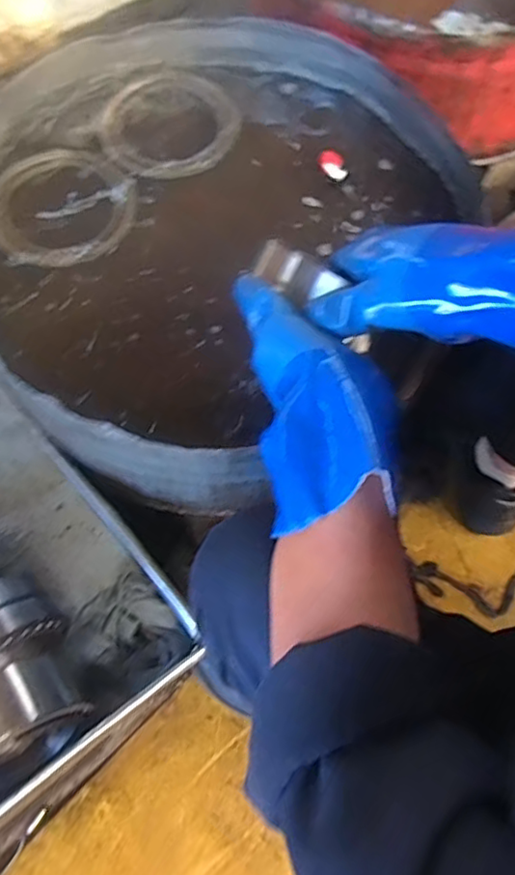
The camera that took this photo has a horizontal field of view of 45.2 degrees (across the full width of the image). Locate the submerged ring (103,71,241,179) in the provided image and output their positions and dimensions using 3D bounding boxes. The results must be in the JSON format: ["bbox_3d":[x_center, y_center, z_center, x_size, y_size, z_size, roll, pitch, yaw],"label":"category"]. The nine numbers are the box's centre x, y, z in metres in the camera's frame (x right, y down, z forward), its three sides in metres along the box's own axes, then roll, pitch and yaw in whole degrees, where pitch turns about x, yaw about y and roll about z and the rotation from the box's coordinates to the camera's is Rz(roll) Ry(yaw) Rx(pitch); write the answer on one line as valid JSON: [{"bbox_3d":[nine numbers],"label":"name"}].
[{"bbox_3d":[-0.106,-0.388,0.765,0.165,0.012,0.169,1,65,-2],"label":"submerged ring"}]

